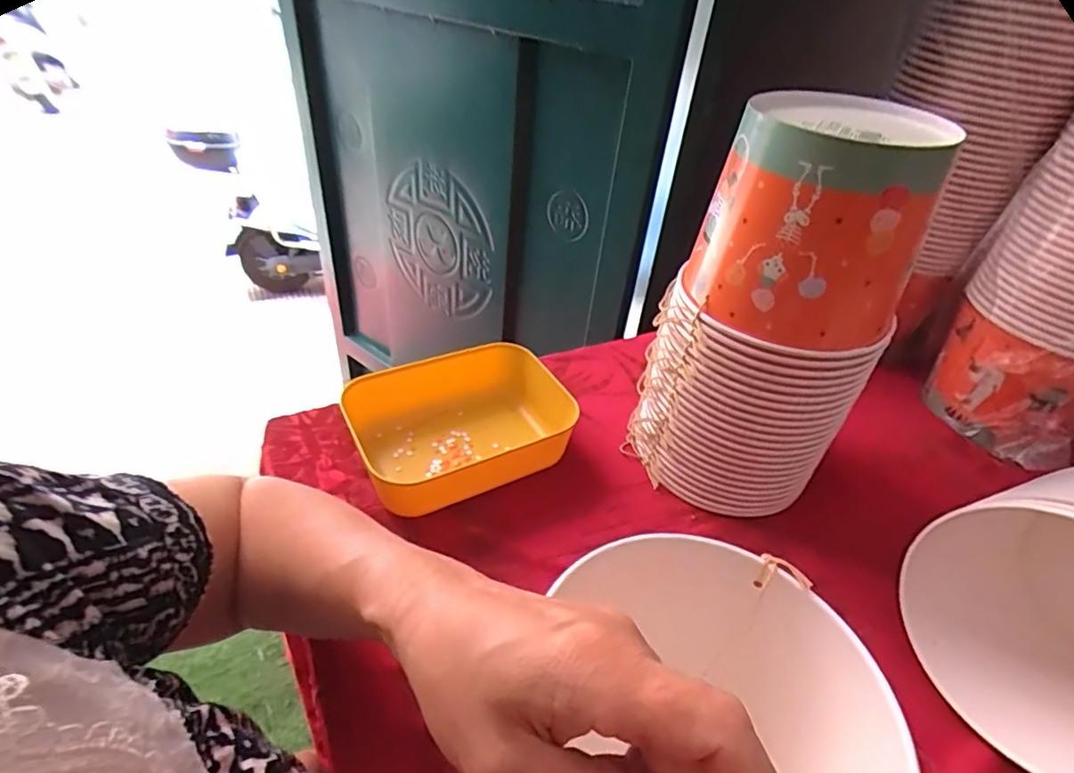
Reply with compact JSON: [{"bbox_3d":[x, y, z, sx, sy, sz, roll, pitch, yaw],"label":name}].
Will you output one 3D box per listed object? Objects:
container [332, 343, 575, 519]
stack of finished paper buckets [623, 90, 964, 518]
[{"bbox_3d":[-0.071,0.038,0.501,0.167,0.061,0.141,-13,42,-23],"label":"container"},{"bbox_3d":[0.179,-0.049,0.442,0.132,0.311,0.143,-12,41,-21],"label":"stack of finished paper buckets"}]

